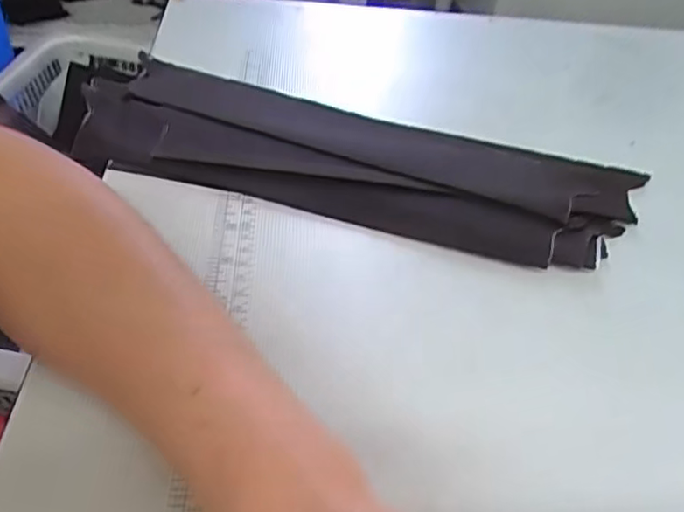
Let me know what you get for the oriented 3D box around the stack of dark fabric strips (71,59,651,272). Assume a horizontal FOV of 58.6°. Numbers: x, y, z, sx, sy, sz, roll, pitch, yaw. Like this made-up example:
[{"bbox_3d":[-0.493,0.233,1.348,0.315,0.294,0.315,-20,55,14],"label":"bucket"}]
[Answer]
[{"bbox_3d":[0.009,-0.061,0.378,0.336,0.023,0.122,12,44,6],"label":"stack of dark fabric strips"}]

